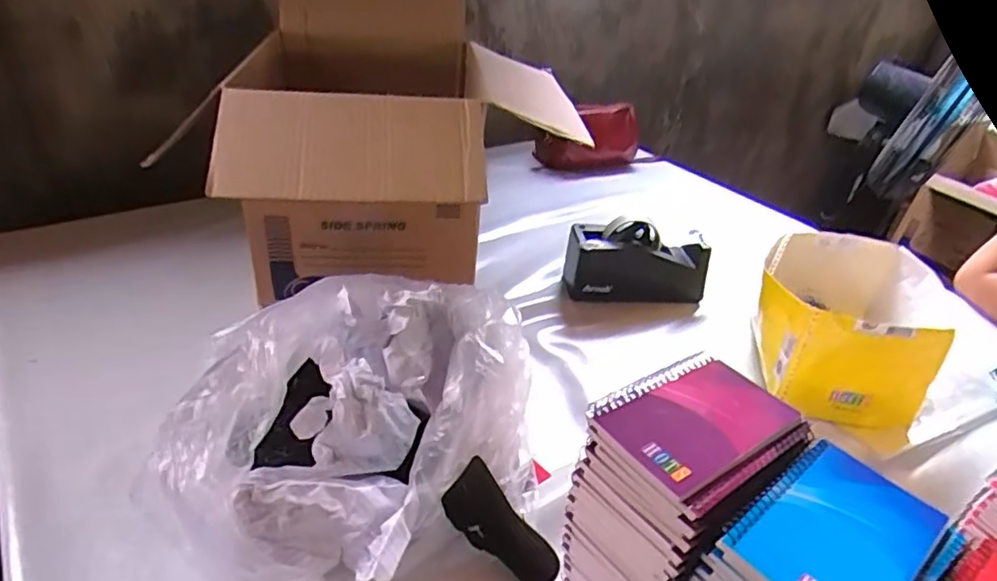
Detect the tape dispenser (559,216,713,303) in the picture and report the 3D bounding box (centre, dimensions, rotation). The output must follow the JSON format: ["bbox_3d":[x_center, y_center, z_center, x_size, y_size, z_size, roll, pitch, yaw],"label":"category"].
[{"bbox_3d":[0.206,-0.048,0.909,0.205,0.098,0.085,4,33,-1],"label":"tape dispenser"}]

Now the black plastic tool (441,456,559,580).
[{"bbox_3d":[0.005,0.206,0.540,0.119,0.013,0.060,46,41,-3],"label":"black plastic tool"}]

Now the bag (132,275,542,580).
[{"bbox_3d":[-0.121,0.121,0.560,0.340,0.155,0.250,-21,41,-33],"label":"bag"}]

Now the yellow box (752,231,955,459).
[{"bbox_3d":[0.429,0.043,0.783,0.191,0.139,0.247,17,35,17],"label":"yellow box"}]

